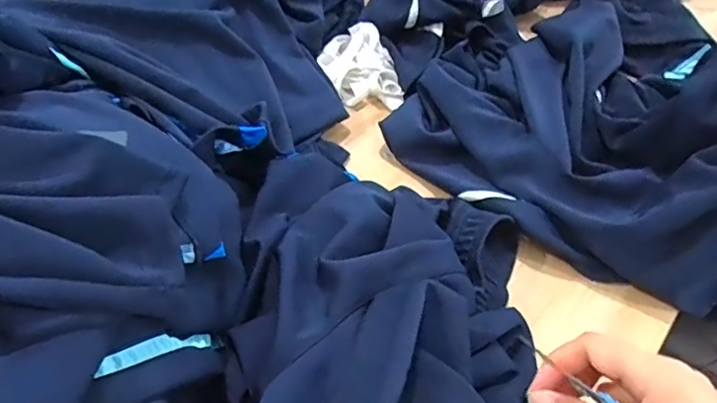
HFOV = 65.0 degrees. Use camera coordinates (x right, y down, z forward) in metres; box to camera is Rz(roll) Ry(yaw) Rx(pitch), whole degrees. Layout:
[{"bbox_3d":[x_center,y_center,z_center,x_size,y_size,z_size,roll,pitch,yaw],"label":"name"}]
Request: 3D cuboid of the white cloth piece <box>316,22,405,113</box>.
[{"bbox_3d":[-0.001,-0.167,0.671,0.084,0.045,0.129,-10,49,-11],"label":"white cloth piece"}]

